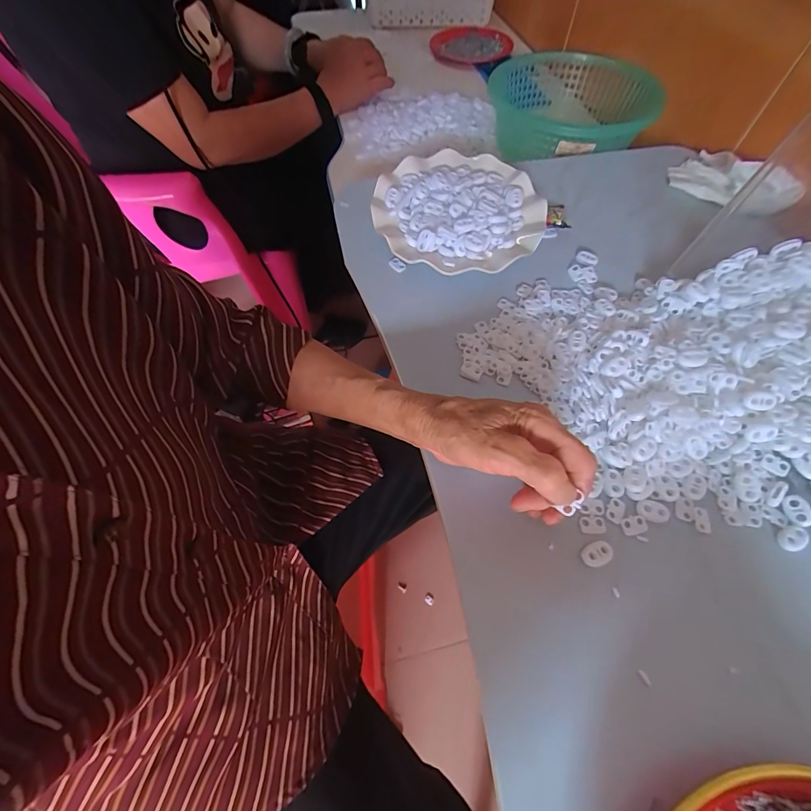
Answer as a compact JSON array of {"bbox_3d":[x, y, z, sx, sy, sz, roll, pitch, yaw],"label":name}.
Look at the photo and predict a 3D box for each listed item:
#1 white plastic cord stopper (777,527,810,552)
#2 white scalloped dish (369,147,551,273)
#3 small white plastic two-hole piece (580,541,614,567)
[{"bbox_3d":[0.275,0.095,0.282,0.021,0.004,0.016,-15,61,-9],"label":"white plastic cord stopper"},{"bbox_3d":[0.056,-0.205,0.419,0.173,0.025,0.174,0,60,0],"label":"white scalloped dish"},{"bbox_3d":[0.134,0.104,0.278,0.023,0.004,0.015,-23,63,-13],"label":"small white plastic two-hole piece"}]

